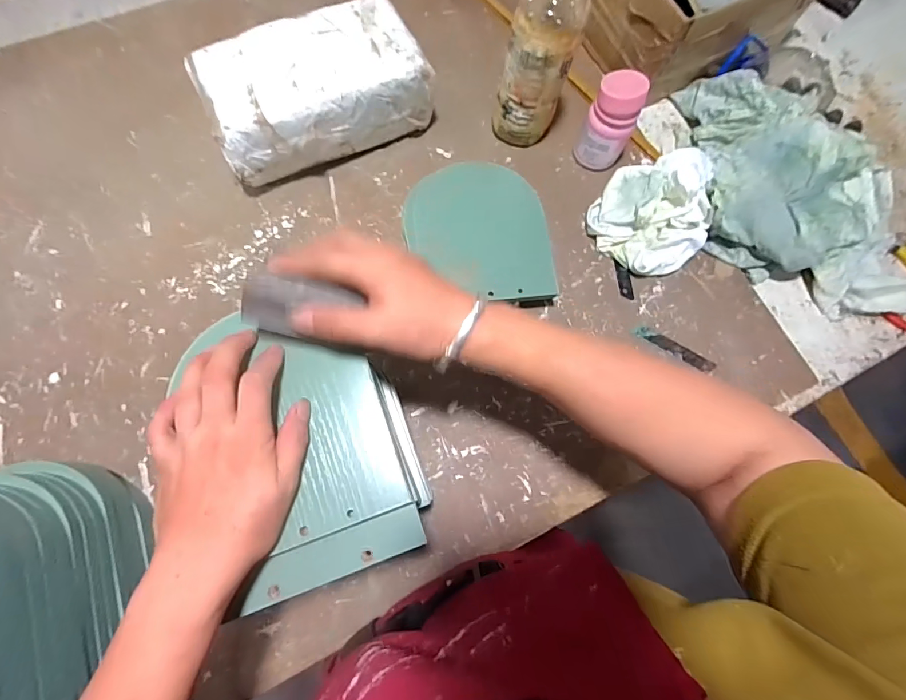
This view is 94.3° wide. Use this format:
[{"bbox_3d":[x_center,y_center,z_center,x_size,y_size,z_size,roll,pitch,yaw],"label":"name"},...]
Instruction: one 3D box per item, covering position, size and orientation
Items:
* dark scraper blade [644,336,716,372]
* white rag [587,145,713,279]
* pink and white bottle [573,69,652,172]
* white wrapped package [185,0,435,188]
[{"bbox_3d":[0.256,0.003,0.470,0.080,0.005,0.016,28,75,6],"label":"dark scraper blade"},{"bbox_3d":[0.242,-0.172,0.489,0.125,0.065,0.153,34,76,8],"label":"white rag"},{"bbox_3d":[0.180,-0.259,0.486,0.056,0.100,0.049,25,75,5],"label":"pink and white bottle"},{"bbox_3d":[-0.152,-0.286,0.482,0.243,0.111,0.108,-25,76,-9],"label":"white wrapped package"}]

